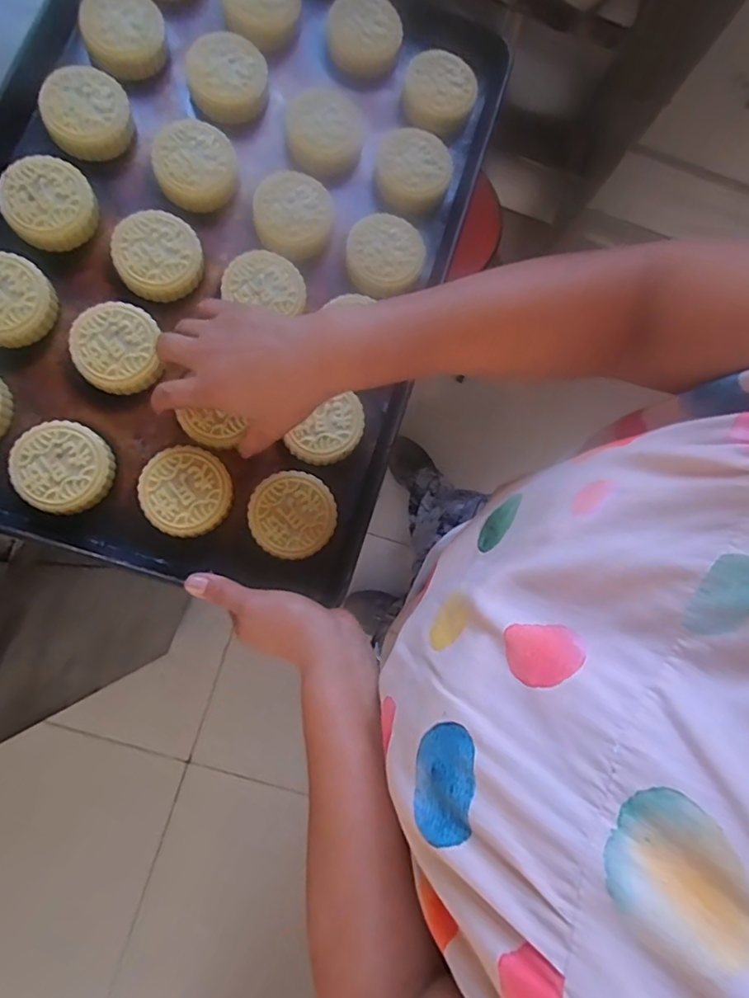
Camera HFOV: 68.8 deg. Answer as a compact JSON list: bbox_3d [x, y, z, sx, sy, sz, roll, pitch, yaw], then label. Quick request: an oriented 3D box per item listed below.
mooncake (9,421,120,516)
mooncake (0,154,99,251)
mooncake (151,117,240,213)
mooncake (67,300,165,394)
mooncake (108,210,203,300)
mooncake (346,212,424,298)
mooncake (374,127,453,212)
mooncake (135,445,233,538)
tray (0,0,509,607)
[{"bbox_3d":[-0.245,-0.025,0.432,0.066,0.028,0.068,27,77,6],"label":"mooncake"},{"bbox_3d":[-0.270,-0.245,0.452,0.068,0.031,0.065,-36,79,-9],"label":"mooncake"},{"bbox_3d":[-0.157,-0.293,0.482,0.068,0.028,0.071,-5,89,-11],"label":"mooncake"},{"bbox_3d":[-0.211,-0.124,0.449,0.066,0.028,0.067,0,76,0],"label":"mooncake"},{"bbox_3d":[-0.184,-0.208,0.467,0.069,0.026,0.069,0,88,-12],"label":"mooncake"},{"bbox_3d":[0.010,-0.220,0.491,0.067,0.018,0.070,0,76,0],"label":"mooncake"},{"bbox_3d":[0.036,-0.305,0.507,0.068,0.019,0.070,0,76,0],"label":"mooncake"},{"bbox_3d":[-0.150,-0.006,0.437,0.068,0.017,0.068,0,76,0],"label":"mooncake"},{"bbox_3d":[-0.139,-0.230,0.477,0.396,0.039,0.572,16,81,-6],"label":"tray"}]

